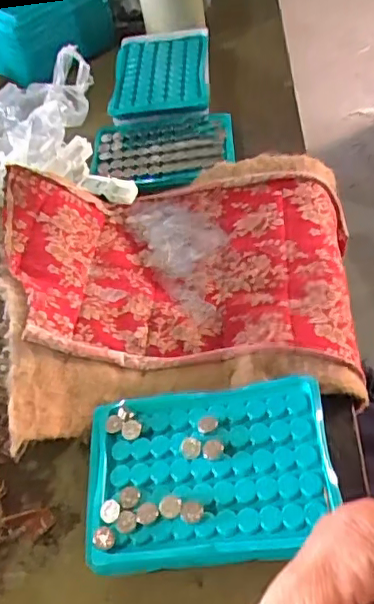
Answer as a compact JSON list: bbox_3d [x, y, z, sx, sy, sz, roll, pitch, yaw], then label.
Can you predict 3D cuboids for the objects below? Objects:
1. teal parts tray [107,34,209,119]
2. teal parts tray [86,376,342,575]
[{"bbox_3d":[-0.028,-0.235,0.613,0.100,0.025,0.134,-4,50,6],"label":"teal parts tray"},{"bbox_3d":[0.011,0.094,0.326,0.133,0.024,0.093,-8,49,3],"label":"teal parts tray"}]

